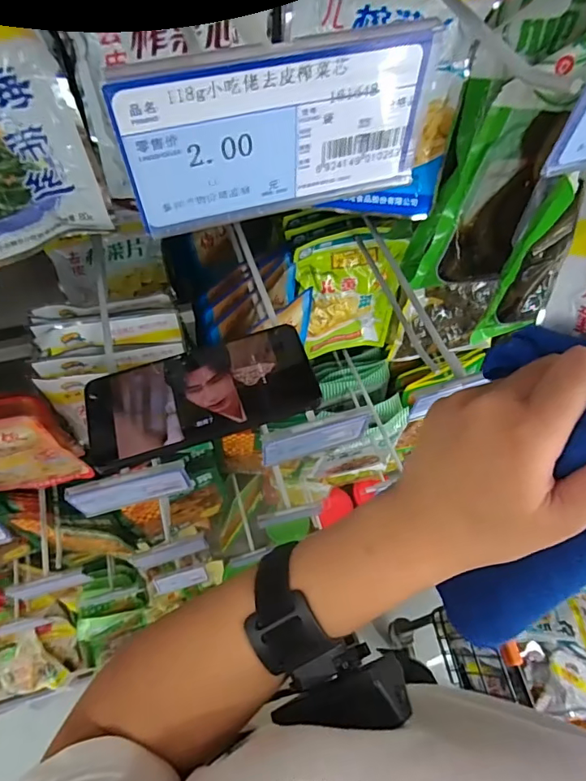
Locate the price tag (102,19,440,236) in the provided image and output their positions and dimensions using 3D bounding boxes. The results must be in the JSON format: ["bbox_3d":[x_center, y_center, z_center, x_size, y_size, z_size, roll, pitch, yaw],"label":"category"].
[{"bbox_3d":[-0.003,-0.066,0.125,0.079,0.042,0.007,-16,66,-11],"label":"price tag"}]

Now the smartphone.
[{"bbox_3d":[-0.068,0.001,0.355,0.163,0.009,0.080,-16,58,-5],"label":"smartphone"}]

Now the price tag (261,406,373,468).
[{"bbox_3d":[0.017,0.032,0.350,0.082,0.034,0.007,-17,47,-12],"label":"price tag"}]

